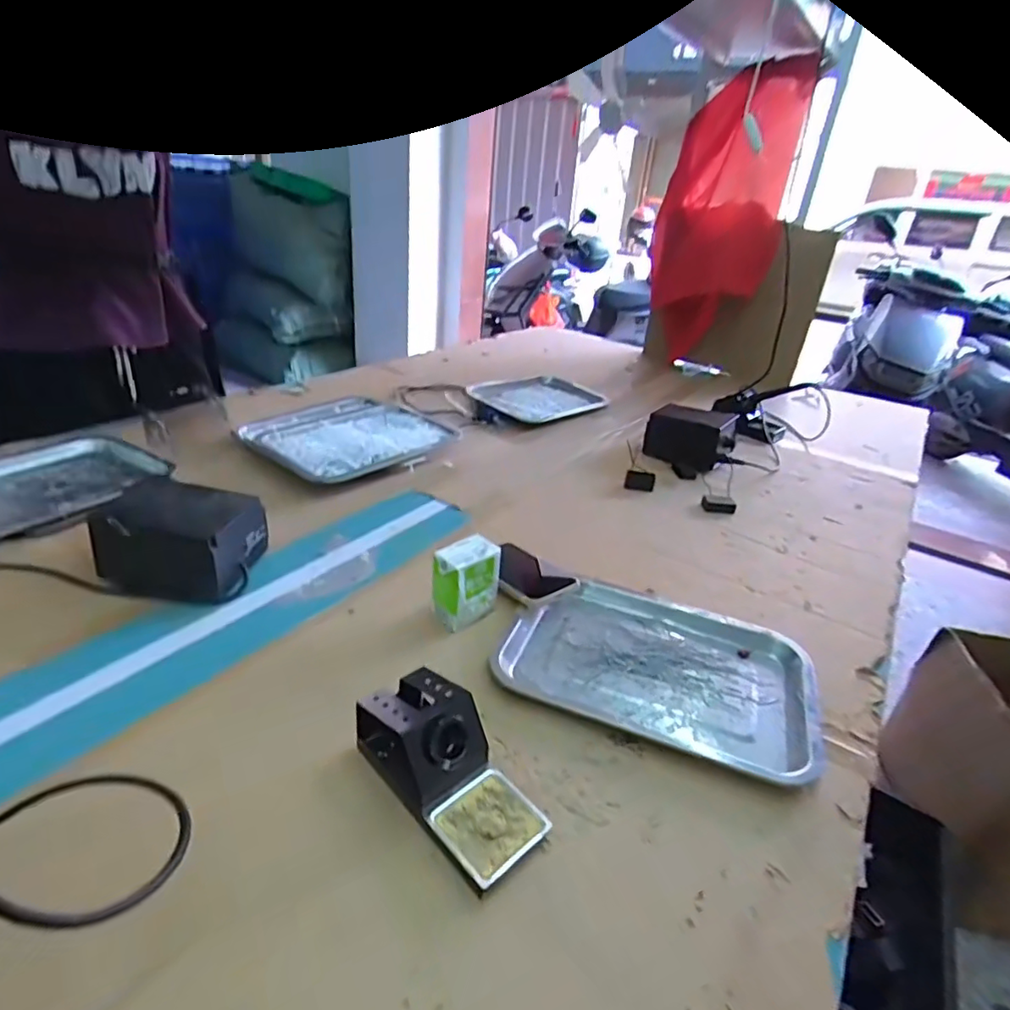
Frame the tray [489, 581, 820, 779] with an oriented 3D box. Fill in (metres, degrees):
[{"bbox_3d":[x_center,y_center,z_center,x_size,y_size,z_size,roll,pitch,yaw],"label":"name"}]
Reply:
[{"bbox_3d":[0.160,0.163,0.611,0.304,0.023,0.192,15,30,16],"label":"tray"}]

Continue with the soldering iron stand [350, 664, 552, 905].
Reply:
[{"bbox_3d":[-0.043,0.201,0.453,0.070,0.077,0.156,-21,39,-40],"label":"soldering iron stand"}]

